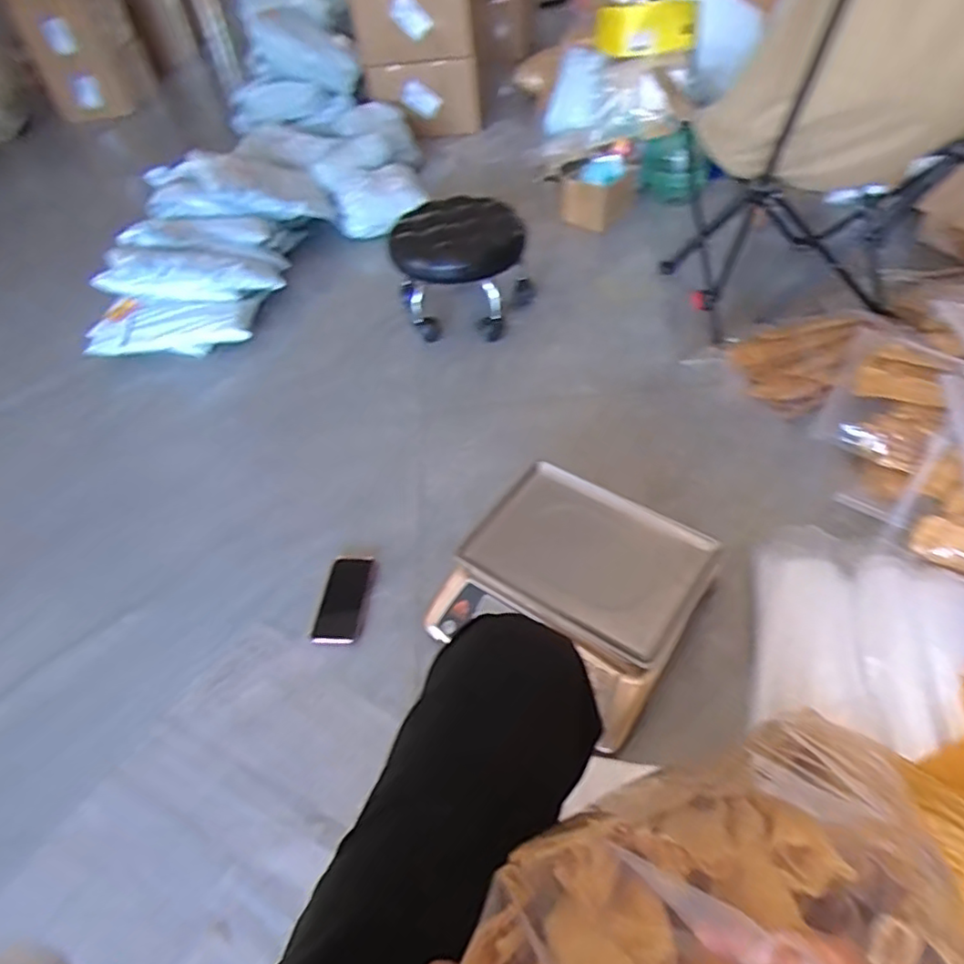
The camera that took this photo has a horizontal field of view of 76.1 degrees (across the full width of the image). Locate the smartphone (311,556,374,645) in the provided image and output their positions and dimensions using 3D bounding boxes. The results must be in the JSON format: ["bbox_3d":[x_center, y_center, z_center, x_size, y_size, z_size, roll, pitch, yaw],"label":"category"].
[{"bbox_3d":[-0.223,0.189,1.002,0.071,0.011,0.155,9,56,3],"label":"smartphone"}]

